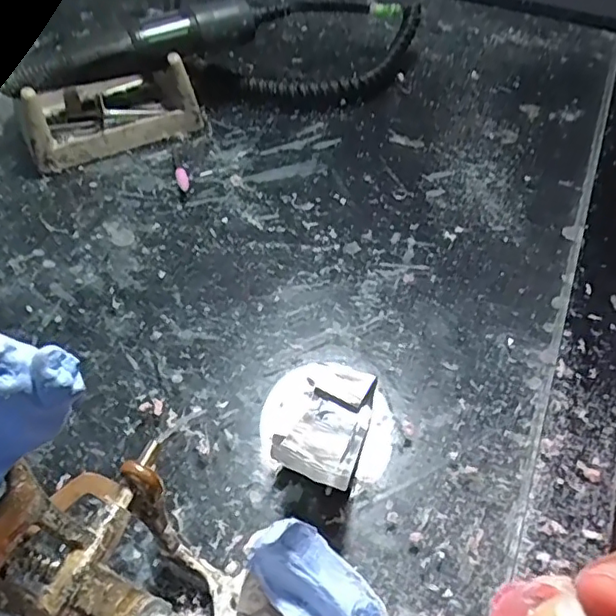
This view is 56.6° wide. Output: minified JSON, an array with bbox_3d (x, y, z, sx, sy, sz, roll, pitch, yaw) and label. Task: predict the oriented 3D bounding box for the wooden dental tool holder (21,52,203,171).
[{"bbox_3d":[-0.123,-0.126,0.340,0.098,0.040,0.066,-23,56,-19],"label":"wooden dental tool holder"}]

